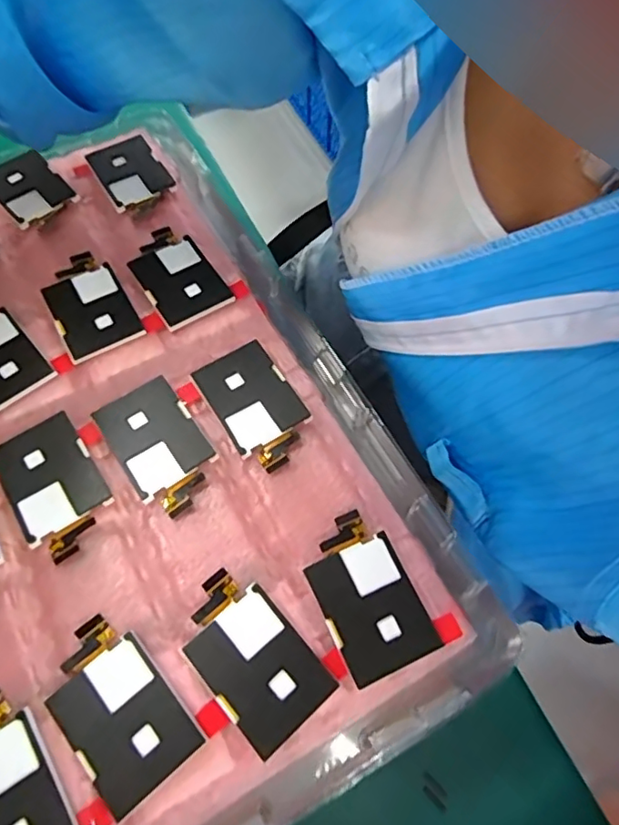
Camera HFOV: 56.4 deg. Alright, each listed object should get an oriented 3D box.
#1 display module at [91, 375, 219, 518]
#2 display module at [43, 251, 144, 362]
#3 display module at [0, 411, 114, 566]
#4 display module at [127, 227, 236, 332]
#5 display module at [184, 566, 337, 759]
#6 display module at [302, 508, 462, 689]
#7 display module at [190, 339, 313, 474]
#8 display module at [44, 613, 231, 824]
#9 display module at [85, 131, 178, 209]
[{"bbox_3d":[-0.062,0.014,0.241,0.034,0.007,0.057,-32,66,-16],"label":"display module"},{"bbox_3d":[-0.106,-0.052,0.274,0.034,0.004,0.057,-28,67,-14],"label":"display module"},{"bbox_3d":[-0.103,0.029,0.232,0.035,0.006,0.057,-32,66,-16],"label":"display module"},{"bbox_3d":[-0.066,-0.067,0.283,0.034,0.004,0.057,-33,67,-15],"label":"display module"},{"bbox_3d":[-0.021,0.085,0.203,0.034,0.004,0.057,-38,68,-19],"label":"display module"},{"bbox_3d":[0.022,0.067,0.214,0.040,0.005,0.056,-28,65,-15],"label":"display module"},{"bbox_3d":[-0.023,-0.003,0.251,0.035,0.008,0.056,-30,66,-15],"label":"display module"},{"bbox_3d":[-0.063,0.097,0.196,0.041,0.004,0.057,-39,68,-19],"label":"display module"},{"bbox_3d":[-0.098,-0.131,0.315,0.034,0.004,0.046,-27,71,-14],"label":"display module"}]

